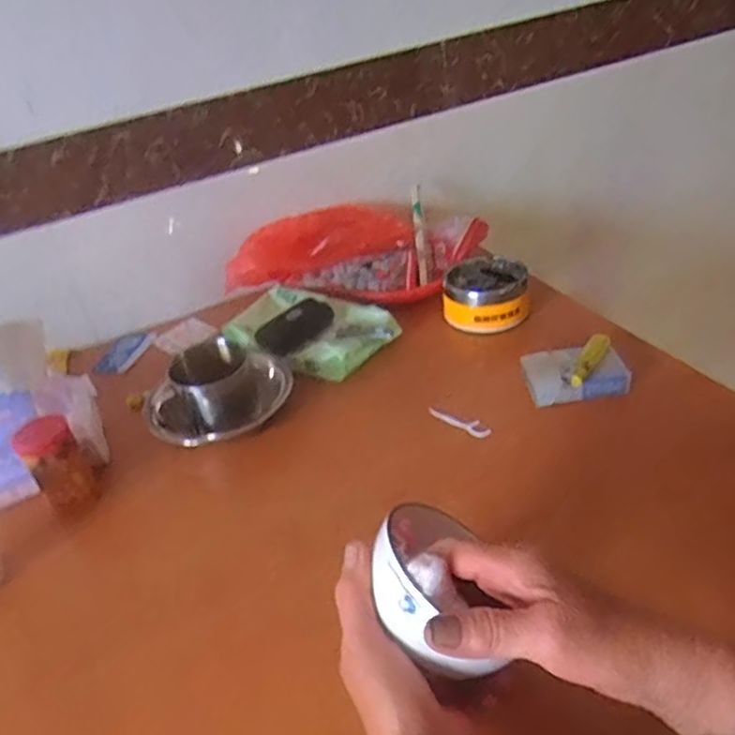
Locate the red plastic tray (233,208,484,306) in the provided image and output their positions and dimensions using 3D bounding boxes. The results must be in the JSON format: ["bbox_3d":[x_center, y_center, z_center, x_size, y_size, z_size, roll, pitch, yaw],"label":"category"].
[{"bbox_3d":[-0.004,-0.158,0.866,0.314,0.076,0.202,-1,36,10],"label":"red plastic tray"}]

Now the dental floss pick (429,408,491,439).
[{"bbox_3d":[0.093,0.055,0.653,0.071,0.007,0.017,26,47,38],"label":"dental floss pick"}]

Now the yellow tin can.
[{"bbox_3d":[0.144,-0.092,0.794,0.097,0.053,0.100,-5,35,4],"label":"yellow tin can"}]

